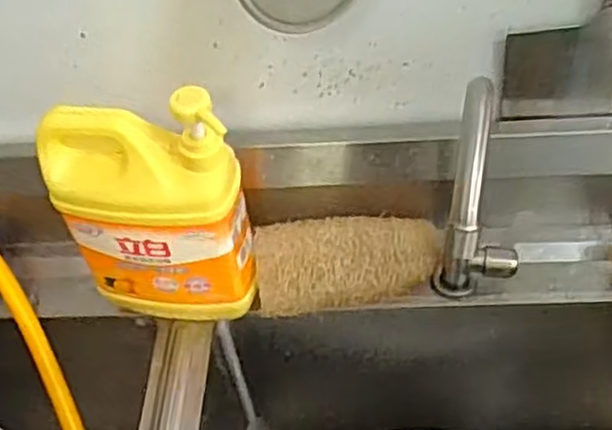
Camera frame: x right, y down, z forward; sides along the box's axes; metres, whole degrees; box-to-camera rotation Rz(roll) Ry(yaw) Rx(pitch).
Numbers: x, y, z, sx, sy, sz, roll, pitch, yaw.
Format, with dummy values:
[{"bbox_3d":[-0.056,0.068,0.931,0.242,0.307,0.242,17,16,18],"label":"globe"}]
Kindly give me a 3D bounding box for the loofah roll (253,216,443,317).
[{"bbox_3d":[0.038,0.041,0.655,0.160,0.058,0.065,-7,47,0],"label":"loofah roll"}]

